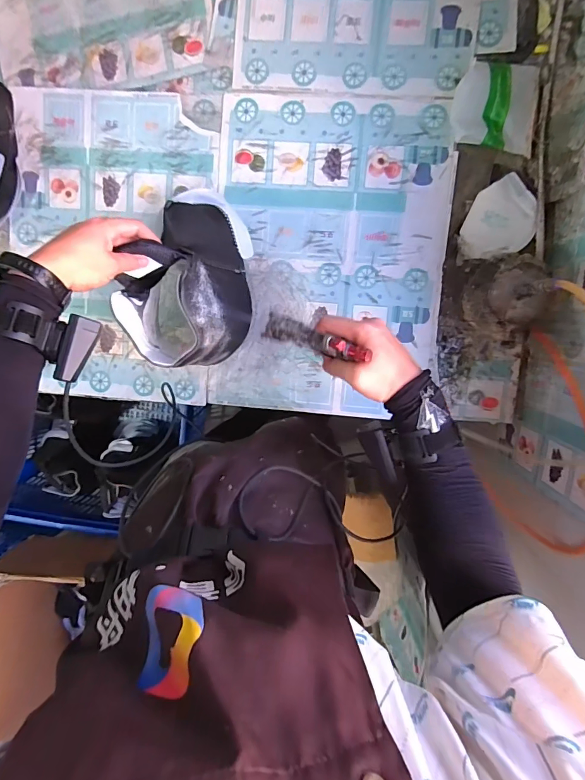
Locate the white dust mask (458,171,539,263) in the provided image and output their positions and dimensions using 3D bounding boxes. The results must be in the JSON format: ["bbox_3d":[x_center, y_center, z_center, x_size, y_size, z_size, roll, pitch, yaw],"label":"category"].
[{"bbox_3d":[0.334,-0.279,0.638,0.106,0.024,0.127,4,95,6],"label":"white dust mask"}]

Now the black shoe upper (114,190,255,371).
[{"bbox_3d":[-0.159,-0.175,0.572,0.170,0.154,0.274,-1,95,6],"label":"black shoe upper"}]

